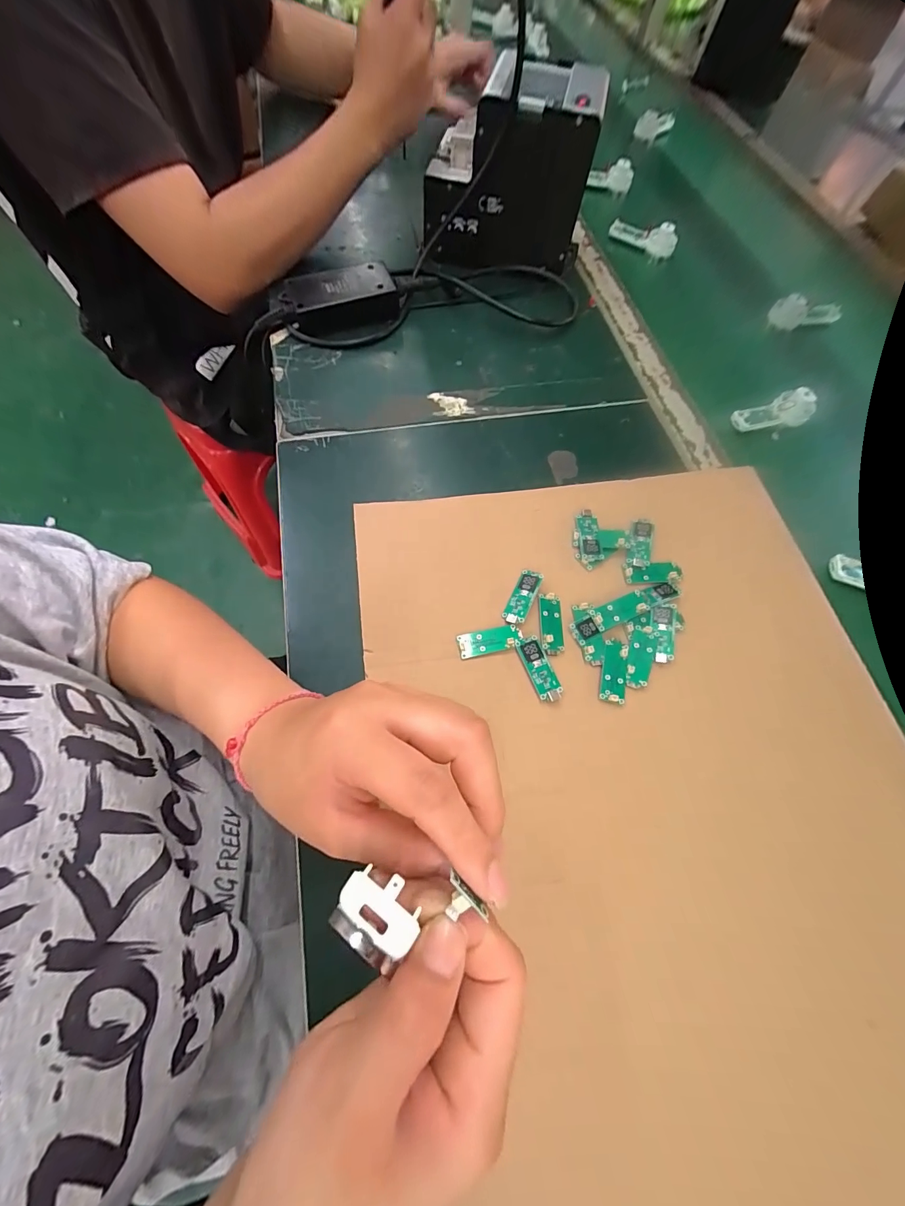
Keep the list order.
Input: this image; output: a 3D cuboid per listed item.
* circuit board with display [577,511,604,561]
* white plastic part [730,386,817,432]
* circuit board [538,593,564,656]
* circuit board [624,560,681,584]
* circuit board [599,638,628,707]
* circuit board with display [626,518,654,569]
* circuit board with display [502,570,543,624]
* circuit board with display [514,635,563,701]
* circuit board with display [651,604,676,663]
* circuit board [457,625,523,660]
[{"bbox_3d":[0.122,-0.060,0.356,0.018,0.007,0.050,2,66,-2],"label":"circuit board with display"},{"bbox_3d":[0.346,-0.207,0.429,0.089,0.029,0.028,-17,68,-10],"label":"white plastic part"},{"bbox_3d":[0.080,0.016,0.321,0.020,0.007,0.051,4,66,-1],"label":"circuit board"},{"bbox_3d":[0.174,-0.026,0.345,0.049,0.004,0.020,4,66,-1],"label":"circuit board"},{"bbox_3d":[0.125,0.052,0.307,0.019,0.004,0.049,14,66,3],"label":"circuit board"},{"bbox_3d":[0.167,-0.054,0.355,0.021,0.006,0.050,17,66,4],"label":"circuit board with display"},{"bbox_3d":[0.058,-0.005,0.328,0.017,0.004,0.050,25,67,8],"label":"circuit board with display"},{"bbox_3d":[0.066,0.051,0.306,0.018,0.007,0.051,-18,68,-11],"label":"circuit board with display"},{"bbox_3d":[0.169,0.024,0.320,0.018,0.005,0.049,14,66,3],"label":"circuit board with display"},{"bbox_3d":[0.030,0.030,0.314,0.049,0.006,0.019,-9,67,-7],"label":"circuit board"}]

